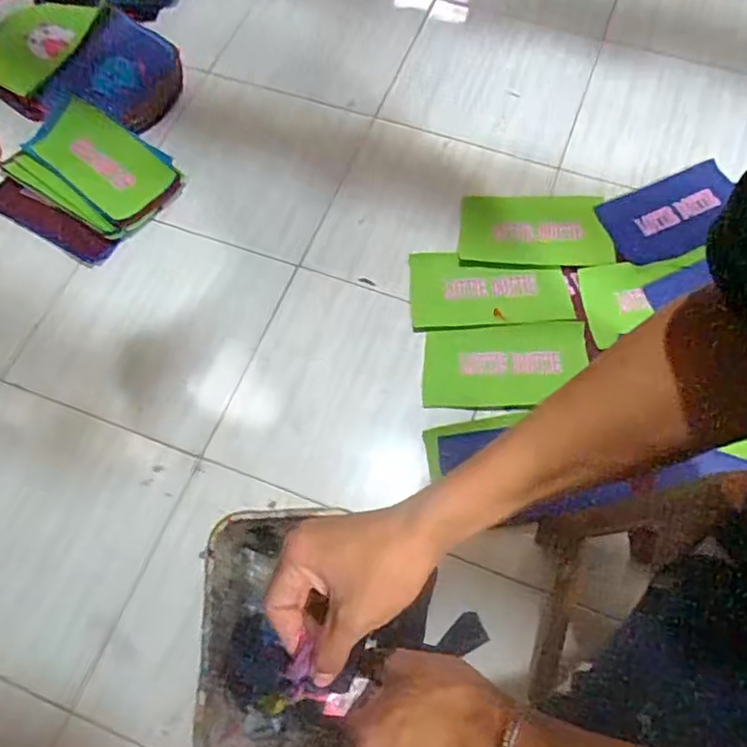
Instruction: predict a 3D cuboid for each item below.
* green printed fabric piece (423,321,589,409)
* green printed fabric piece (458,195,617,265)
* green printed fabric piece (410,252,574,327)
[{"bbox_3d":[0.232,-0.016,1.086,0.290,0.025,0.156,-5,68,-1],"label":"green printed fabric piece"},{"bbox_3d":[0.312,-0.283,1.202,0.287,0.011,0.161,3,68,-1],"label":"green printed fabric piece"},{"bbox_3d":[0.211,-0.159,1.142,0.284,0.010,0.151,-2,69,-3],"label":"green printed fabric piece"}]

